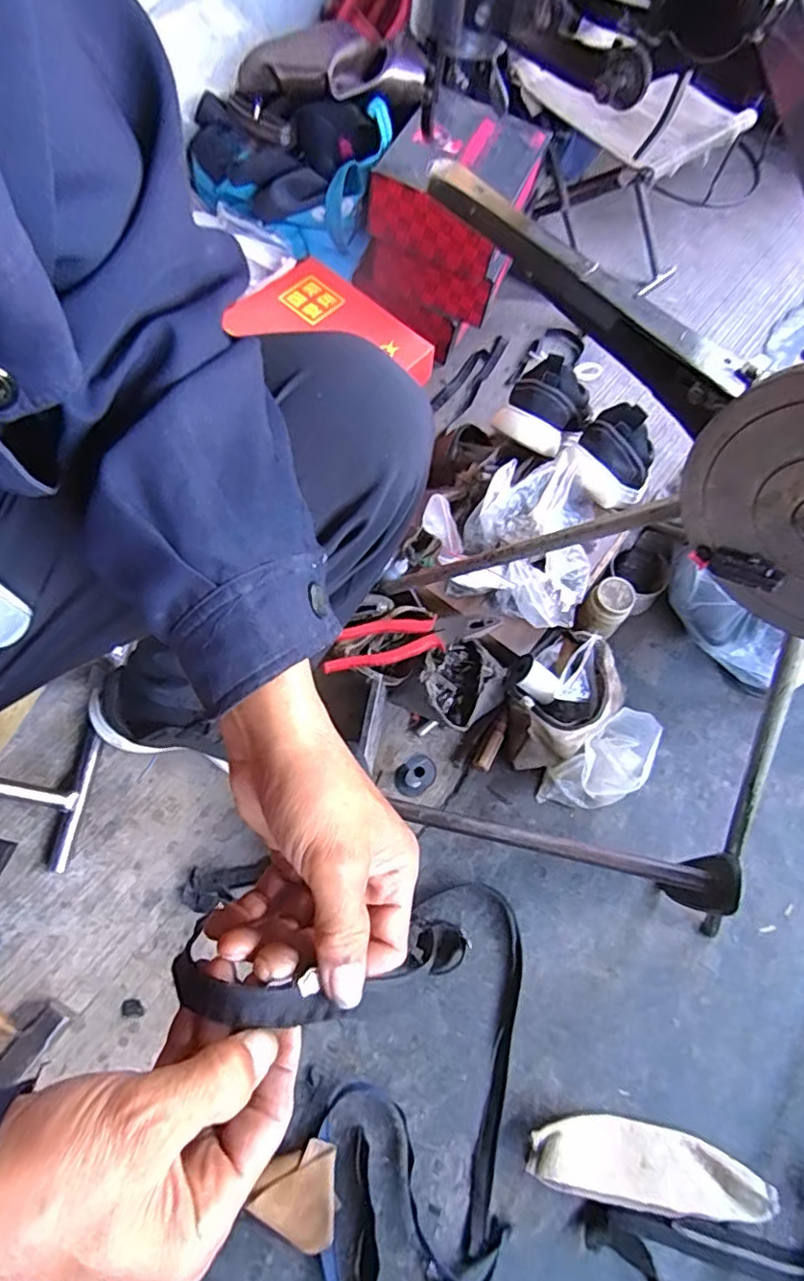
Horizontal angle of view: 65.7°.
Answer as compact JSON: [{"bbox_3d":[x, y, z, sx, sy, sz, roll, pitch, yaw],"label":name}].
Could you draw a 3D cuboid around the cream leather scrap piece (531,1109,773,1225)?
[{"bbox_3d":[0.228,0.488,0.576,0.219,0.038,0.062,13,66,2],"label":"cream leather scrap piece"}]

